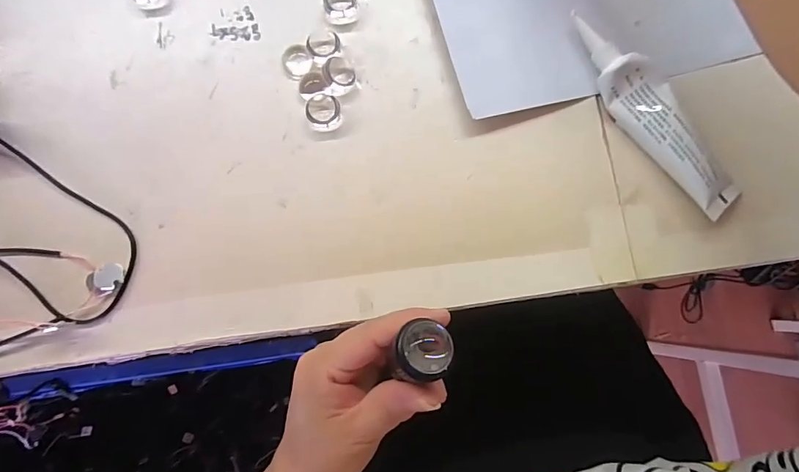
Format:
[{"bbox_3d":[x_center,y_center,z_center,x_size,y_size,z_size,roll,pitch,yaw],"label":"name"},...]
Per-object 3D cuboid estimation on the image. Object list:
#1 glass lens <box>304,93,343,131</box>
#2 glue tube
[{"bbox_3d":[-0.046,-0.076,0.272,0.021,0.009,0.022,0,81,-3],"label":"glass lens"},{"bbox_3d":[0.155,-0.076,0.271,0.033,0.019,0.144,-35,85,-7],"label":"glue tube"}]

